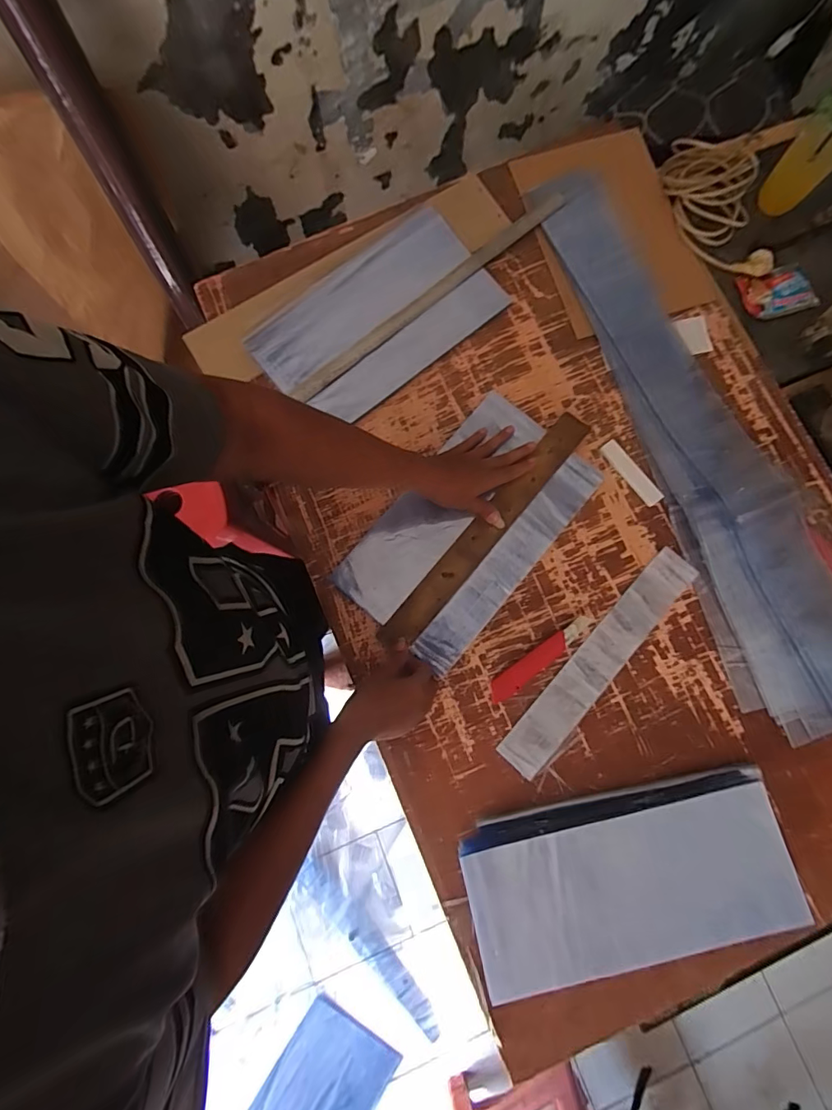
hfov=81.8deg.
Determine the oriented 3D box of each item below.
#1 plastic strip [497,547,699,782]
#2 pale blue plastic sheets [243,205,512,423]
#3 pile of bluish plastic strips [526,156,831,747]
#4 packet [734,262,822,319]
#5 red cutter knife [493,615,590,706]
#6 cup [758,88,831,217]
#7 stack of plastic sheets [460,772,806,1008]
[{"bbox_3d":[0.257,0.145,0.672,0.061,0.007,0.373,42,82,9],"label":"plastic strip"},{"bbox_3d":[-0.061,-0.370,0.754,0.367,0.019,0.219,-37,82,-7],"label":"pale blue plastic sheets"},{"bbox_3d":[0.411,-0.191,0.722,0.192,0.031,0.911,-20,81,-4],"label":"pile of bluish plastic strips"},{"bbox_3d":[0.588,-0.427,0.782,0.110,0.016,0.082,-16,80,-3],"label":"packet"},{"bbox_3d":[0.170,0.143,0.659,0.164,0.016,0.032,-34,82,-6],"label":"red cutter knife"},{"bbox_3d":[0.618,-0.616,0.744,0.077,0.164,0.074,0,80,-1],"label":"cup"},{"bbox_3d":[0.254,0.388,0.585,0.382,0.090,0.161,-12,80,-3],"label":"stack of plastic sheets"}]

